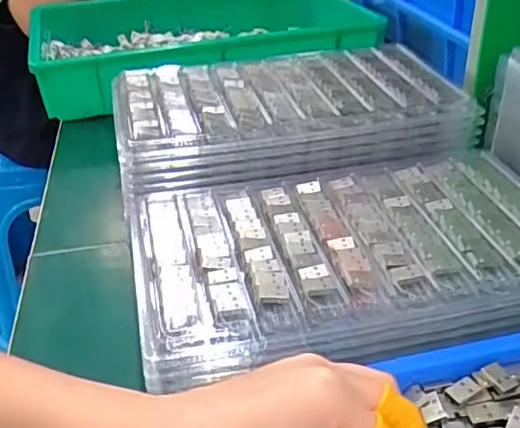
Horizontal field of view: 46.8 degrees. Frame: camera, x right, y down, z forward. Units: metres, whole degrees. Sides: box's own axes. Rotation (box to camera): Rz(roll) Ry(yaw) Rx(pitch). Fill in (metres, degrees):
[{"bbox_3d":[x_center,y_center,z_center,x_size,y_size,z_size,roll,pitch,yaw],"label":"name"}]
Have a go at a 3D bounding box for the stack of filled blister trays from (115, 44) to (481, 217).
[{"bbox_3d":[0.026,-0.091,0.534,0.286,0.058,0.168,-7,33,-6],"label":"stack of filled blister trays"}]

